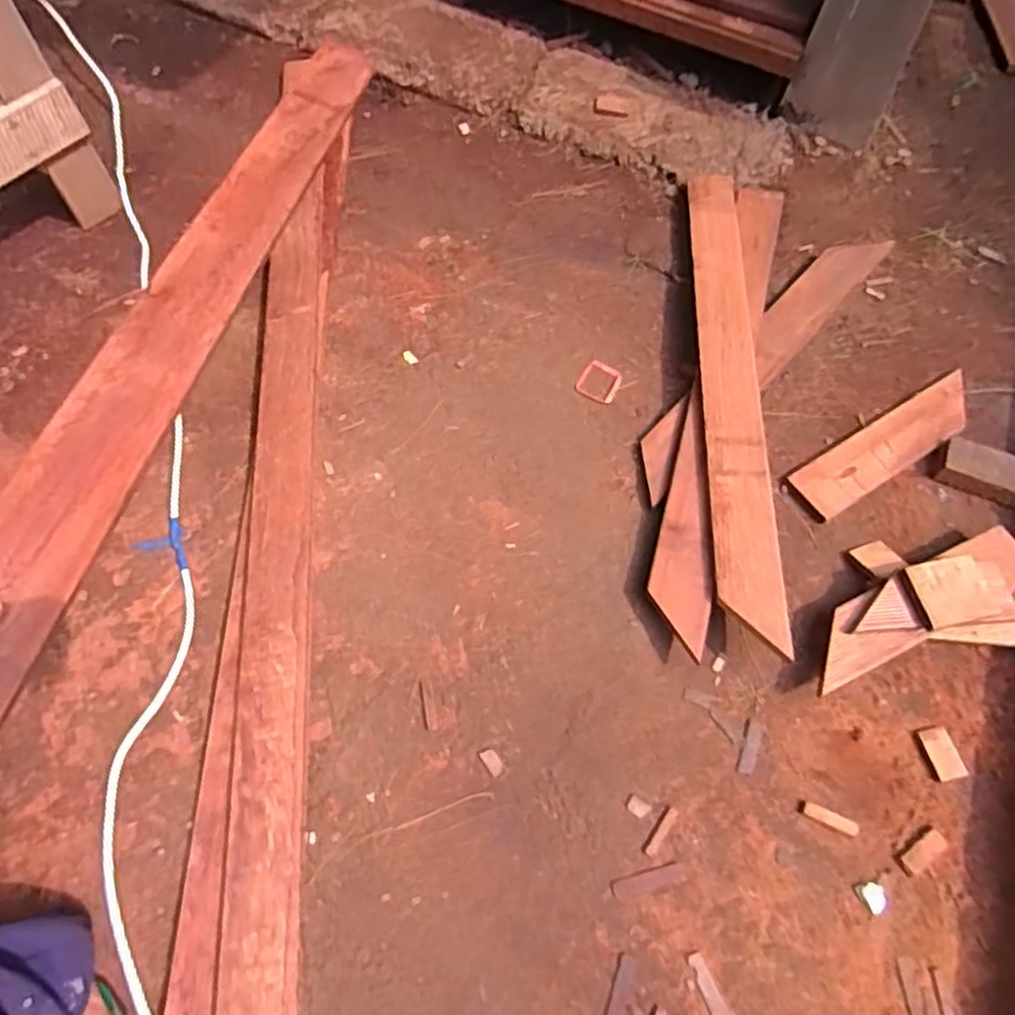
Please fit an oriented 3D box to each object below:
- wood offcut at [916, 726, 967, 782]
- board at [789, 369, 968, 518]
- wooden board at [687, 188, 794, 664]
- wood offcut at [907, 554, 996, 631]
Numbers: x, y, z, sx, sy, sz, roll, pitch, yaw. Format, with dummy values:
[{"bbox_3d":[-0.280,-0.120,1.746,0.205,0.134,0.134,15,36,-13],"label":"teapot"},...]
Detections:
[{"bbox_3d":[0.566,0.321,0.947,0.037,0.016,0.065,-14,66,-7],"label":"wood offcut"},{"bbox_3d":[0.611,-0.101,1.162,0.366,0.013,0.093,-28,69,-16],"label":"board"},{"bbox_3d":[0.350,-0.211,1.155,0.087,0.022,0.919,-3,61,13],"label":"wooden board"},{"bbox_3d":[0.593,0.112,0.975,0.105,0.021,0.090,-9,65,-8],"label":"wood offcut"}]

